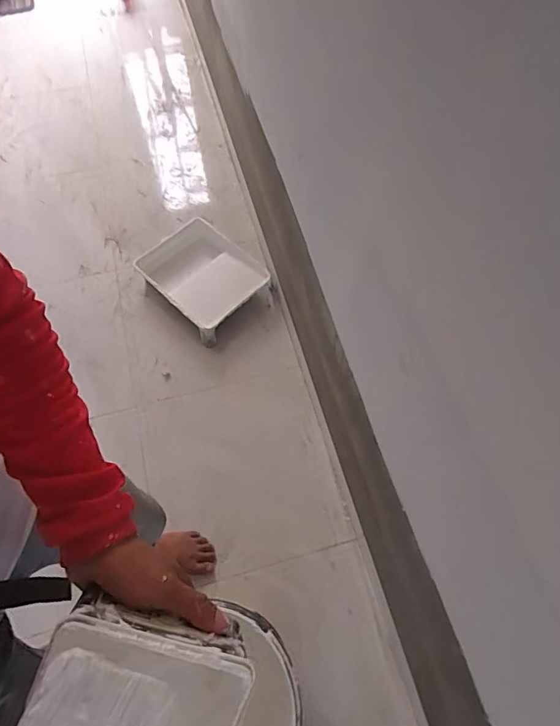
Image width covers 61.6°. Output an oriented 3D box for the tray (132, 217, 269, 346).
[{"bbox_3d":[-0.238,-0.271,1.465,0.291,0.083,0.399,-39,69,-17],"label":"tray"}]

